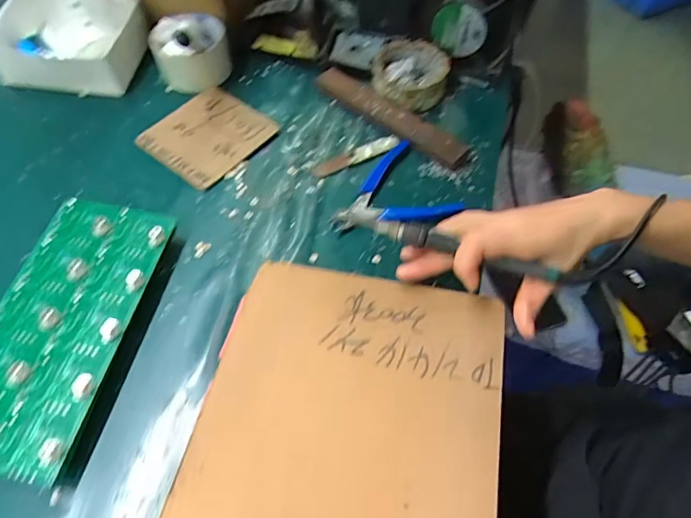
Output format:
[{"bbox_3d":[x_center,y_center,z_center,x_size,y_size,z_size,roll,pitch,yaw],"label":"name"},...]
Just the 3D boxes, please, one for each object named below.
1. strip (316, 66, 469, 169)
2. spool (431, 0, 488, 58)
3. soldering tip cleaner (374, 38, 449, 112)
[{"bbox_3d":[0.047,-0.161,0.515,0.194,0.009,0.039,36,63,20],"label":"strip"},{"bbox_3d":[0.121,-0.247,0.503,0.057,0.062,0.019,18,58,10],"label":"spool"},{"bbox_3d":[0.073,-0.208,0.528,0.080,0.030,0.086,10,57,5],"label":"soldering tip cleaner"}]

